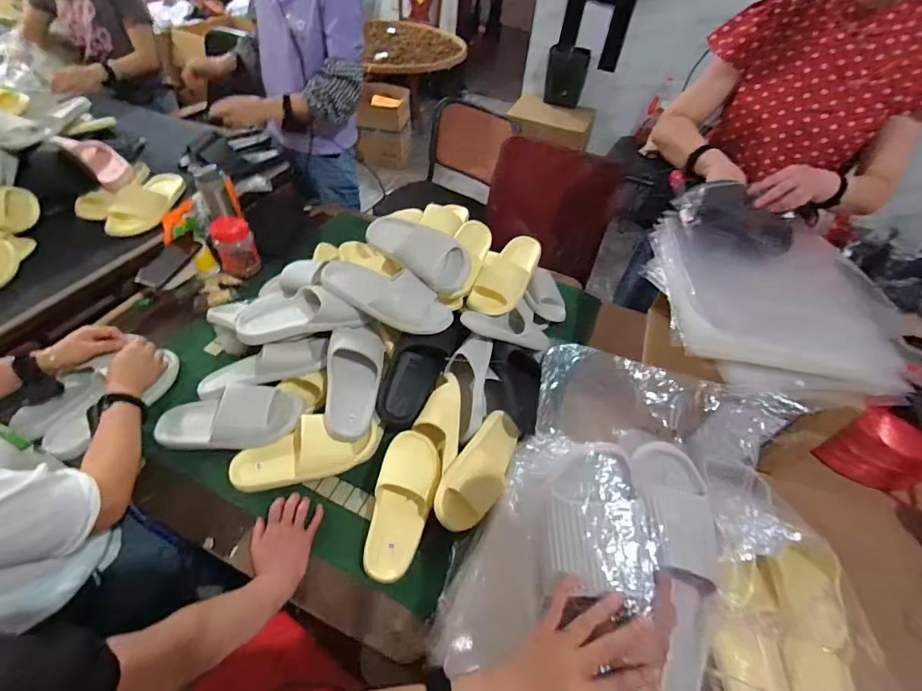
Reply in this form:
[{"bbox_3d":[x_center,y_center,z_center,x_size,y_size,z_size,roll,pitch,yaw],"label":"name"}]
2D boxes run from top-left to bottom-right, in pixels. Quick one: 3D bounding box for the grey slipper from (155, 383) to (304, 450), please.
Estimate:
[{"bbox_3d":[-0.439,0.133,0.798,0.270,0.084,0.098,-8,49,3],"label":"grey slipper"}]

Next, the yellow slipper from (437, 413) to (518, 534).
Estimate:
[{"bbox_3d":[0.040,0.208,0.739,0.090,0.063,0.227,30,52,18],"label":"yellow slipper"}]

